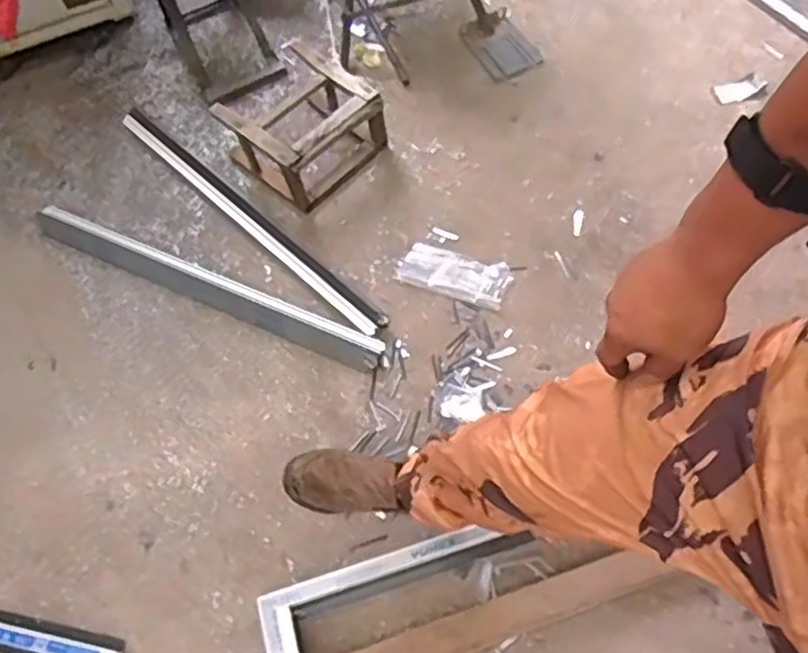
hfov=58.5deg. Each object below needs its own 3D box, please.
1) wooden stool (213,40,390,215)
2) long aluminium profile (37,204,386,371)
[{"bbox_3d":[-0.212,-0.435,1.550,0.281,0.191,0.252,-43,68,-15],"label":"wooden stool"},{"bbox_3d":[-0.425,-0.092,1.504,0.825,0.029,0.066,21,67,15],"label":"long aluminium profile"}]

